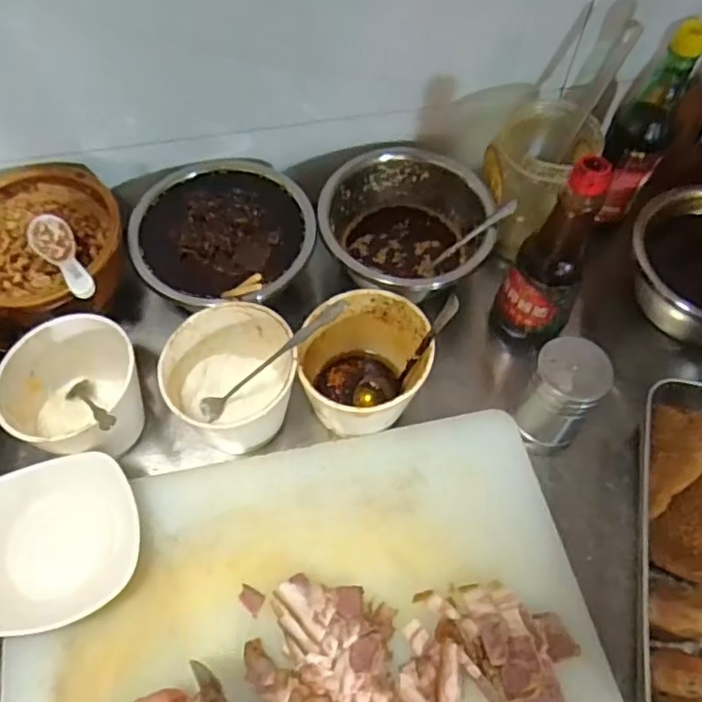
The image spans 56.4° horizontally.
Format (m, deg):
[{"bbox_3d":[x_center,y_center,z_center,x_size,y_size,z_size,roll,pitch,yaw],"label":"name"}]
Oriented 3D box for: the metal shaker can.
[{"bbox_3d":[0.182,0.040,0.574,0.057,0.099,0.057,0,59,-1],"label":"metal shaker can"}]

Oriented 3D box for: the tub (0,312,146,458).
[{"bbox_3d":[-0.240,0.036,0.572,0.115,0.091,0.124,0,59,-1],"label":"tub"}]

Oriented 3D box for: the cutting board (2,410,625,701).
[{"bbox_3d":[-0.033,0.218,0.494,0.431,0.025,0.310,-11,60,-7],"label":"cutting board"}]

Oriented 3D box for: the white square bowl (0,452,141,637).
[{"bbox_3d":[-0.230,0.150,0.509,0.129,0.038,0.121,-19,61,-12],"label":"white square bowl"}]

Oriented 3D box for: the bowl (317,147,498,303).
[{"bbox_3d":[0.054,-0.132,0.668,0.171,0.083,0.142,-8,59,-5],"label":"bowl"}]

